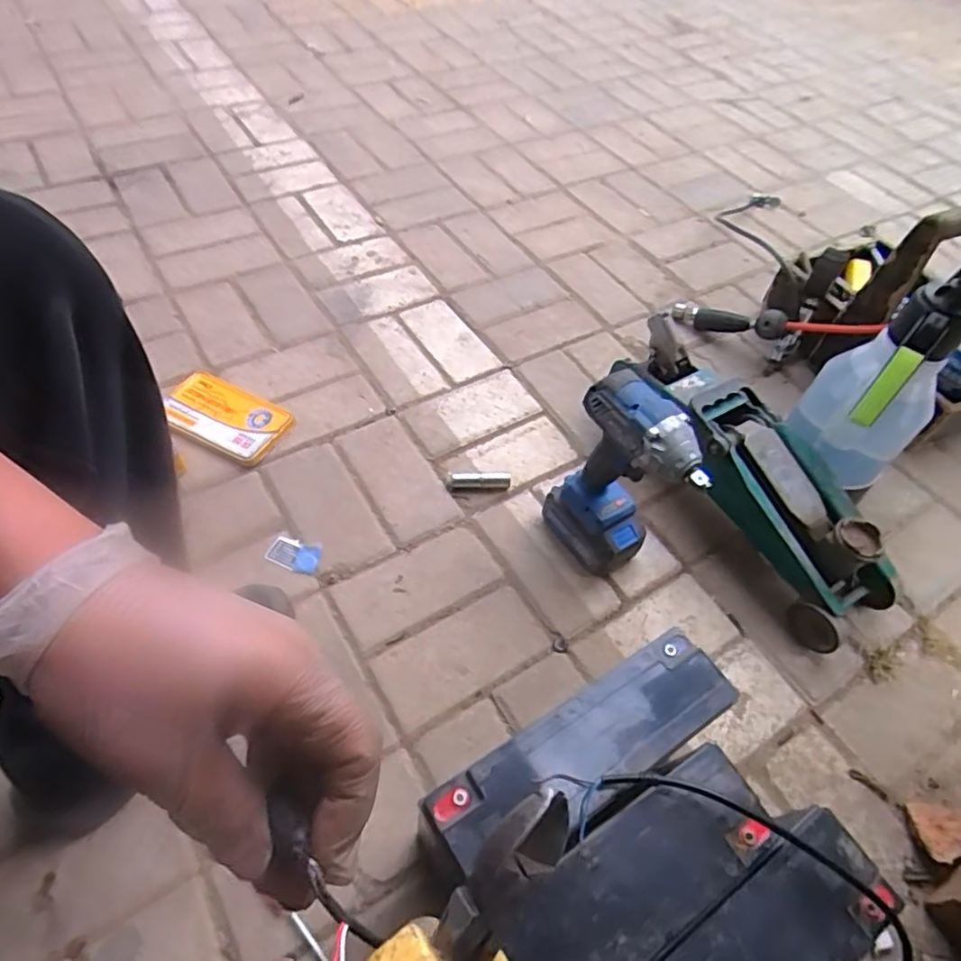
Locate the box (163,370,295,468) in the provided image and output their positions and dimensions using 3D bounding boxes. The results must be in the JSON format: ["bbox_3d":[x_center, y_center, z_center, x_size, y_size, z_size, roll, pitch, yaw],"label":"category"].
[{"bbox_3d":[-0.347,-0.084,0.822,0.167,0.015,0.104,22,56,10],"label":"box"}]

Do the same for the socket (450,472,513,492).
[{"bbox_3d":[0.000,0.000,0.793,0.077,0.015,0.019,5,55,-2],"label":"socket"}]

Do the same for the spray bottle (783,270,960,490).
[{"bbox_3d":[0.449,-0.089,0.699,0.125,0.328,0.159,38,59,20],"label":"spray bottle"}]

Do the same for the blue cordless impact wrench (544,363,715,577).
[{"bbox_3d":[0.148,0.014,0.657,0.070,0.242,0.139,-32,63,-25],"label":"blue cordless impact wrench"}]

